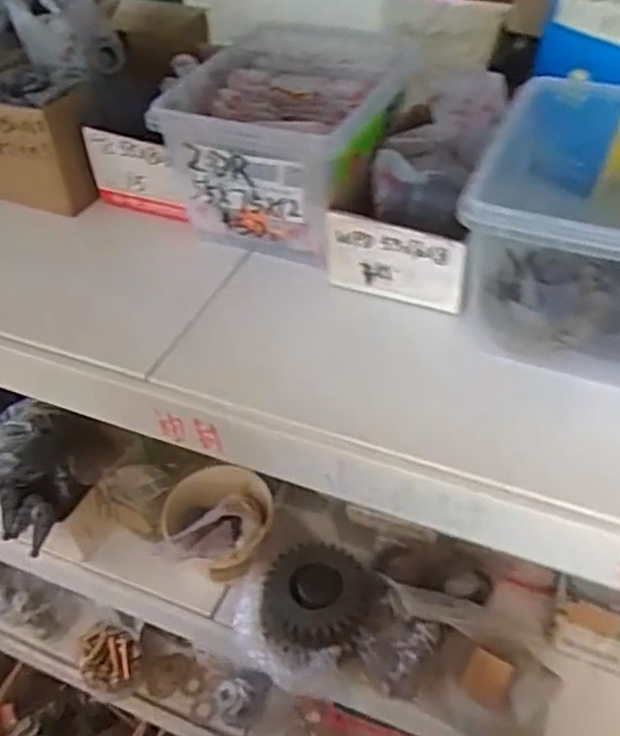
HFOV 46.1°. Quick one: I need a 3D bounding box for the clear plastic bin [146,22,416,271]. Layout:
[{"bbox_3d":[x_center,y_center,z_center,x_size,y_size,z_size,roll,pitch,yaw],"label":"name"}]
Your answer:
[{"bbox_3d":[-0.015,-0.195,0.621,0.161,0.120,0.203,12,46,14],"label":"clear plastic bin"}]

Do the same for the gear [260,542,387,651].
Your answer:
[{"bbox_3d":[0.011,0.221,0.703,0.113,0.025,0.099,-4,45,-3],"label":"gear"}]

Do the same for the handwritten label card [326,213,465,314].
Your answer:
[{"bbox_3d":[0.062,-0.076,0.536,0.103,0.067,0.007,15,47,16],"label":"handwritten label card"}]

